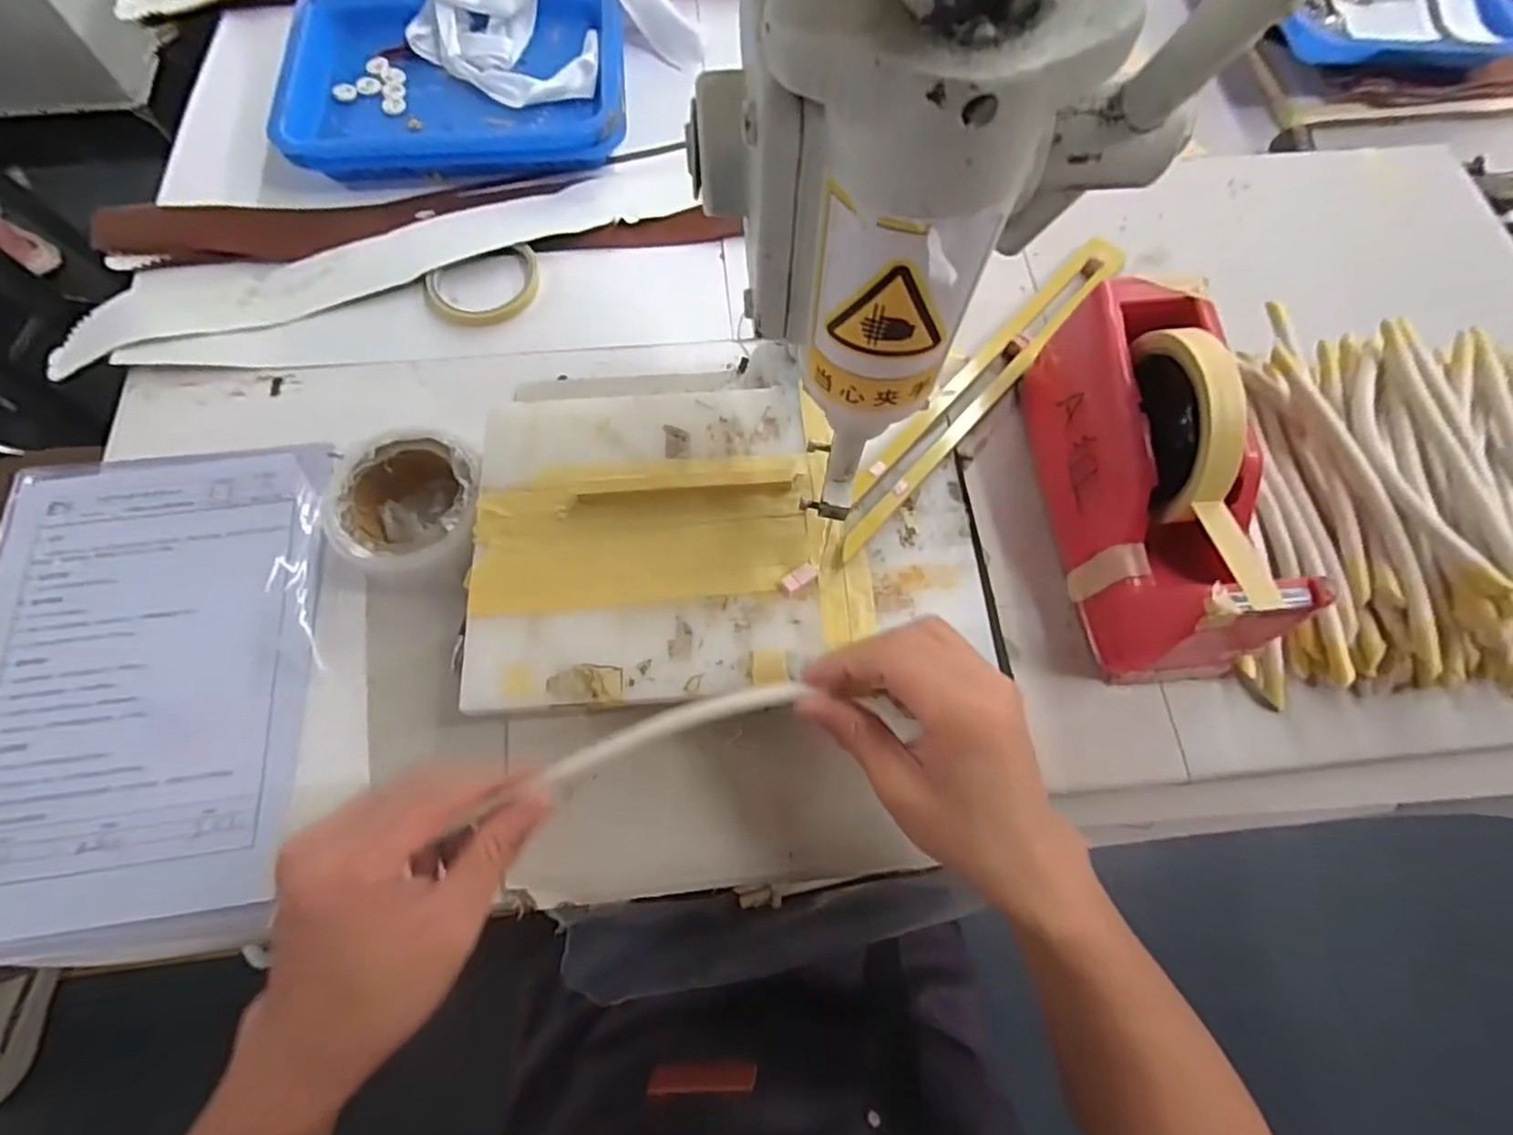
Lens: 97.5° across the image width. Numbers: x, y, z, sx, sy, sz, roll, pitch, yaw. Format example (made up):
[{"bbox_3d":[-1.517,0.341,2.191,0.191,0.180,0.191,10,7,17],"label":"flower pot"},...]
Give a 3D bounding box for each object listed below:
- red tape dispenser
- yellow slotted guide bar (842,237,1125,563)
[{"bbox_3d":[0.214,-0.051,0.351,0.076,0.115,0.199,-11,71,-4],"label":"red tape dispenser"},{"bbox_3d":[0.146,-0.120,0.435,0.032,0.011,0.299,41,75,13],"label":"yellow slotted guide bar"}]

